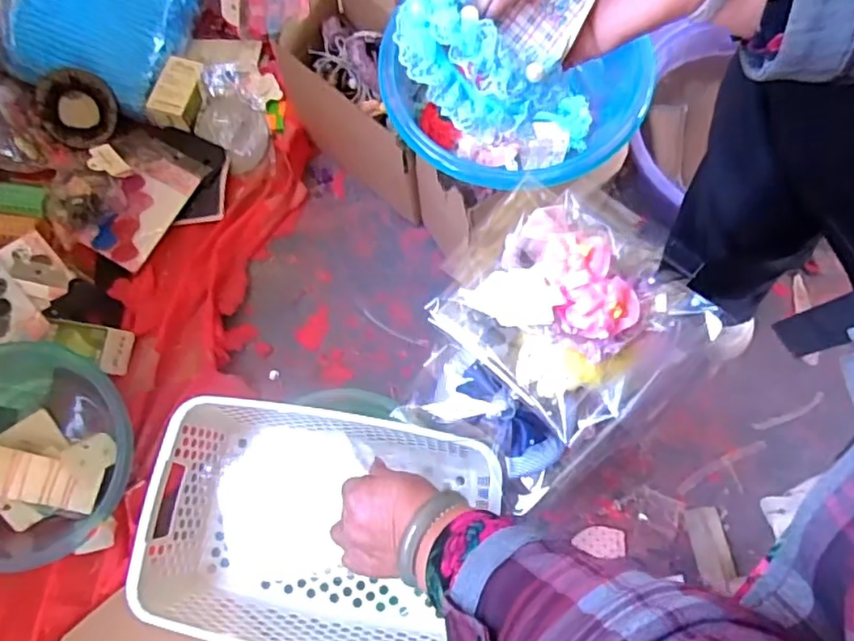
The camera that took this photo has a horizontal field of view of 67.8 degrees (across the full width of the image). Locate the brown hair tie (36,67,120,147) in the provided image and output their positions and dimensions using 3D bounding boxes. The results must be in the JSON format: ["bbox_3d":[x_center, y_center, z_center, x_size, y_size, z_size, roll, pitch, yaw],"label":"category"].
[{"bbox_3d":[-0.433,-0.262,0.784,0.090,0.016,0.092,-2,117,-4],"label":"brown hair tie"}]

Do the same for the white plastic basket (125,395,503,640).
[{"bbox_3d":[-0.100,0.187,0.580,0.284,0.108,0.194,10,73,2],"label":"white plastic basket"}]

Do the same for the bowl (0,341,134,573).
[{"bbox_3d":[-0.444,0.137,0.676,0.230,0.065,0.222,0,73,-1],"label":"bowl"}]

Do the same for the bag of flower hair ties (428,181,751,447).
[{"bbox_3d":[0.104,-0.006,0.466,0.181,0.076,0.152,43,80,14],"label":"bag of flower hair ties"}]

